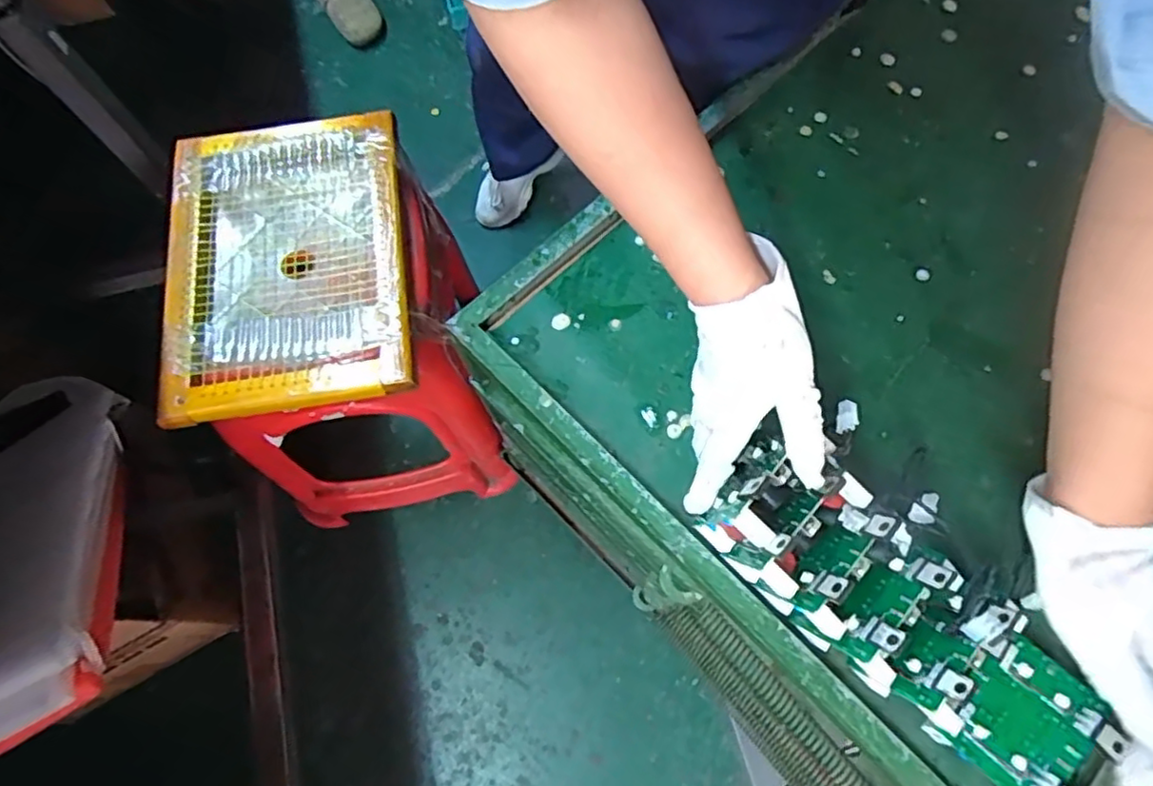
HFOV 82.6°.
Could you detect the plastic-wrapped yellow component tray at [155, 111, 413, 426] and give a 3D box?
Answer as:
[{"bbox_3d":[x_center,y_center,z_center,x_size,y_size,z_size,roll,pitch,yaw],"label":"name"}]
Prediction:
[{"bbox_3d":[-0.306,-0.144,0.694,0.241,0.029,0.335,-9,70,-2],"label":"plastic-wrapped yellow component tray"}]

